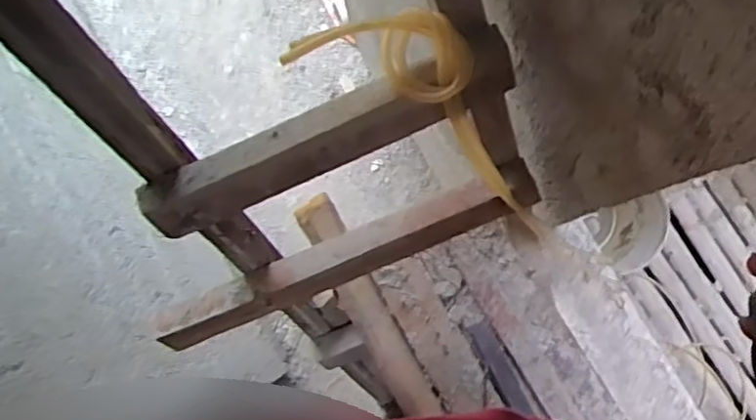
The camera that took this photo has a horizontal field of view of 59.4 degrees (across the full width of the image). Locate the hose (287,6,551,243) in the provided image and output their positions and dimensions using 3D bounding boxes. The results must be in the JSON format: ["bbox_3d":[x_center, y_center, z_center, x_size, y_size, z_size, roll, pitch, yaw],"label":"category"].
[{"bbox_3d":[0.094,-0.055,0.681,0.115,0.432,0.071,-49,42,-1],"label":"hose"}]

